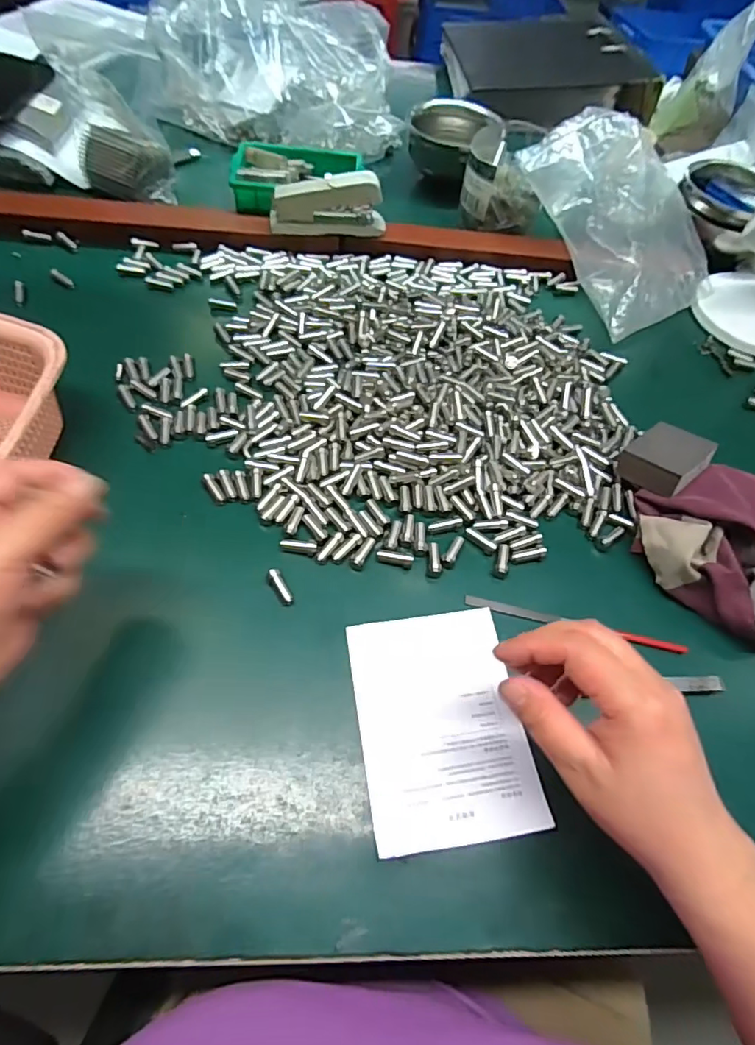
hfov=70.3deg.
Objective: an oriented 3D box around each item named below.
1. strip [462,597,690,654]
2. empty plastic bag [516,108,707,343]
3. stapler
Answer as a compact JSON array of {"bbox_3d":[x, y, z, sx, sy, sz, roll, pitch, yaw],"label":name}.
[{"bbox_3d":[0.144,0.073,0.389,0.161,0.008,0.011,13,57,1],"label":"strip"},{"bbox_3d":[0.265,-0.331,0.580,0.151,0.111,0.200,-24,64,-18],"label":"empty plastic bag"},{"bbox_3d":[-0.053,-0.341,0.582,0.123,0.065,0.032,-1,59,-6],"label":"stapler"}]

